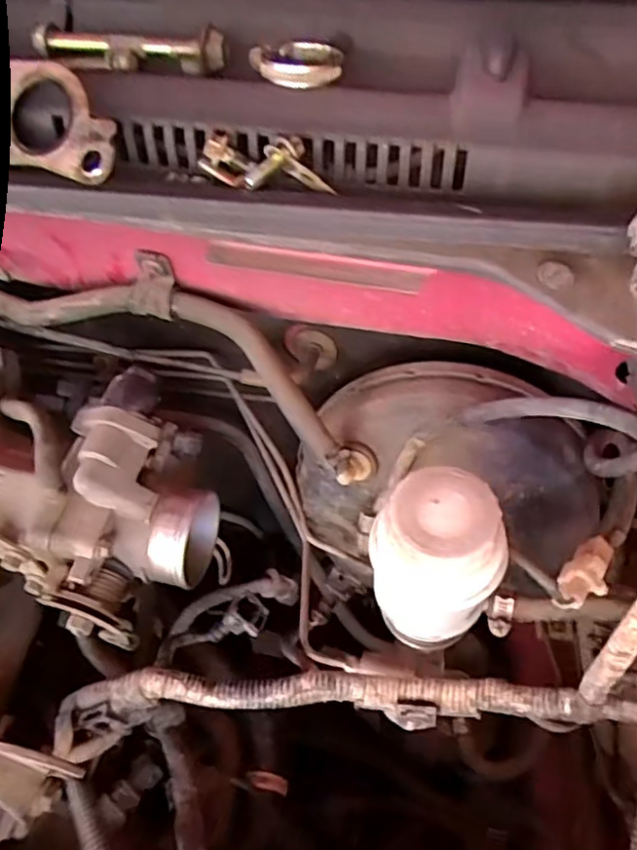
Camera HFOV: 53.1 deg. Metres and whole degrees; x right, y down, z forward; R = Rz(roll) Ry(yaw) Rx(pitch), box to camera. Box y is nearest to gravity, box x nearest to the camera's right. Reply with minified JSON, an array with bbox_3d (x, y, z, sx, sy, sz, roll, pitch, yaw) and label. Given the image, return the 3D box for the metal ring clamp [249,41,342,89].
[{"bbox_3d":[-0.011,-0.185,0.325,0.046,0.011,0.039,1,53,5],"label":"metal ring clamp"}]

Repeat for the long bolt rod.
[{"bbox_3d":[-0.105,-0.206,0.345,0.114,0.015,0.016,13,55,13],"label":"long bolt rod"}]

